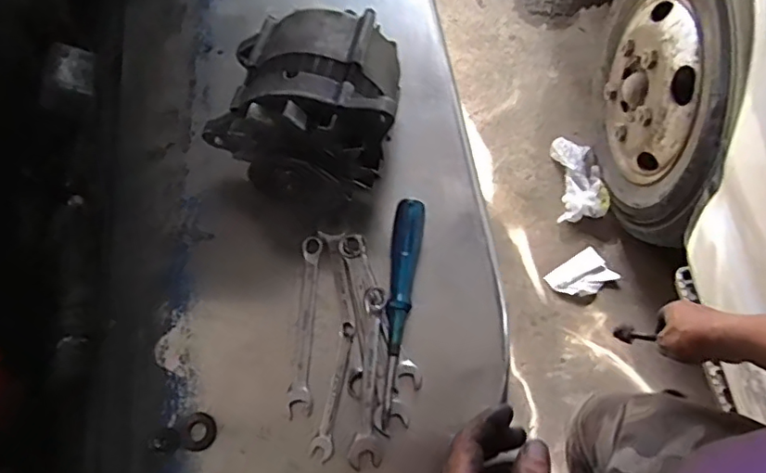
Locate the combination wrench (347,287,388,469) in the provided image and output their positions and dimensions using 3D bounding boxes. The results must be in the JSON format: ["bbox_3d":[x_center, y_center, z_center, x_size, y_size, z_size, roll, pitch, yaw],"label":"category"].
[{"bbox_3d":[-0.011,0.111,0.461,0.025,0.013,0.141,2,67,0],"label":"combination wrench"}]

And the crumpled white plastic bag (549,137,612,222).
[{"bbox_3d":[0.550,-0.168,1.573,0.118,0.094,0.251,2,67,0],"label":"crumpled white plastic bag"}]

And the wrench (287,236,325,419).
[{"bbox_3d":[-0.065,0.073,0.484,0.019,0.010,0.152,2,67,0],"label":"wrench"}]

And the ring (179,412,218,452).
[{"bbox_3d":[-0.149,0.157,0.453,0.029,0.004,0.028,0,67,0],"label":"ring"}]

